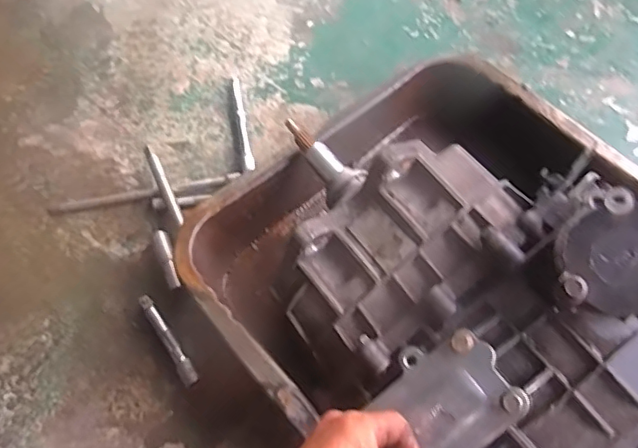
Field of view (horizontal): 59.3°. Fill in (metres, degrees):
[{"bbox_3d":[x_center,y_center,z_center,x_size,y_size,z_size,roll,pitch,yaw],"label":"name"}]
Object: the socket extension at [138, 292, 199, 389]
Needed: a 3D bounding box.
[{"bbox_3d":[-0.169,0.130,0.631,0.016,0.020,0.123,-33,65,-13],"label":"socket extension"}]

